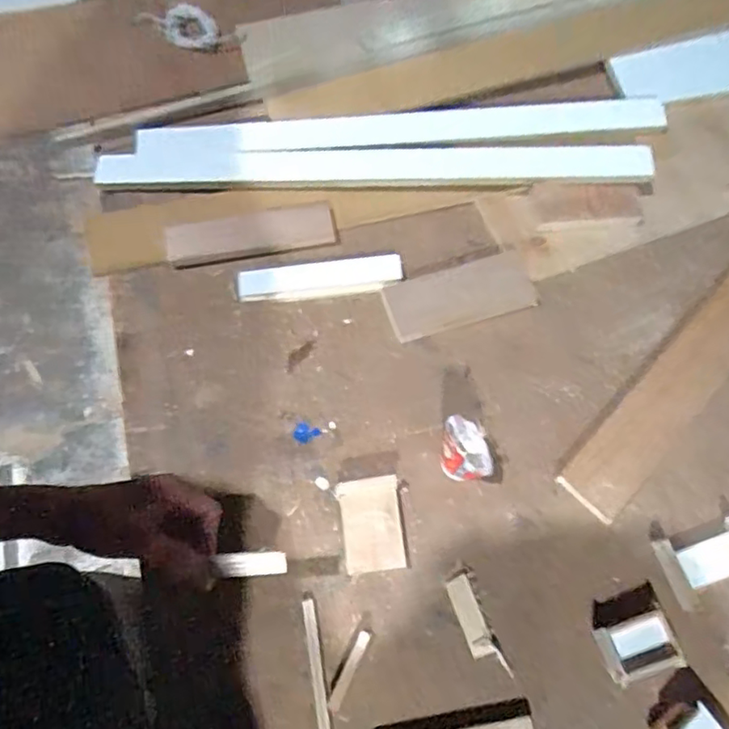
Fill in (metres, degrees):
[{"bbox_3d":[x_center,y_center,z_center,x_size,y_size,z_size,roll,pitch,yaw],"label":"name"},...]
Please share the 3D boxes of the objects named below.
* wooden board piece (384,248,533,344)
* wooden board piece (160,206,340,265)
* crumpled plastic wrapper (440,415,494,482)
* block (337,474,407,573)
[{"bbox_3d":[0.119,-0.085,0.741,0.178,0.018,0.074,-15,67,-7],"label":"wooden board piece"},{"bbox_3d":[-0.150,-0.171,0.789,0.218,0.022,0.057,-7,66,-3],"label":"wooden board piece"},{"bbox_3d":[0.105,0.094,0.643,0.043,0.068,0.062,-14,67,-6],"label":"crumpled plastic wrapper"},{"bbox_3d":[0.007,0.169,0.633,0.062,0.033,0.093,-5,66,-2],"label":"block"}]

